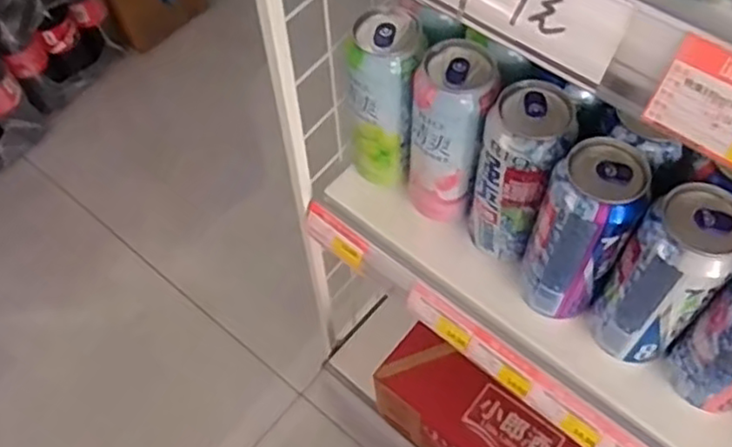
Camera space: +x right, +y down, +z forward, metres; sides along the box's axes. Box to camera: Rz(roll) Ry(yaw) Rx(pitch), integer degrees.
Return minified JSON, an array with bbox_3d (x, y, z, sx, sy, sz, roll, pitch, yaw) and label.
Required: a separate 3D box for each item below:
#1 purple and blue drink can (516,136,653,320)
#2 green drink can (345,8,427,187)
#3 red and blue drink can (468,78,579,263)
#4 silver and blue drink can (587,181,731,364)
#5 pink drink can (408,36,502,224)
[{"bbox_3d":[0.158,0.009,0.501,0.062,0.146,0.063,-1,59,2],"label":"purple and blue drink can"},{"bbox_3d":[0.017,-0.102,0.582,0.057,0.161,0.054,-1,59,2],"label":"green drink can"},{"bbox_3d":[0.119,-0.035,0.533,0.059,0.154,0.058,-1,59,2],"label":"red and blue drink can"},{"bbox_3d":[0.210,0.041,0.480,0.058,0.153,0.062,-1,59,2],"label":"silver and blue drink can"},{"bbox_3d":[0.069,-0.072,0.557,0.061,0.147,0.066,11,60,10],"label":"pink drink can"}]

